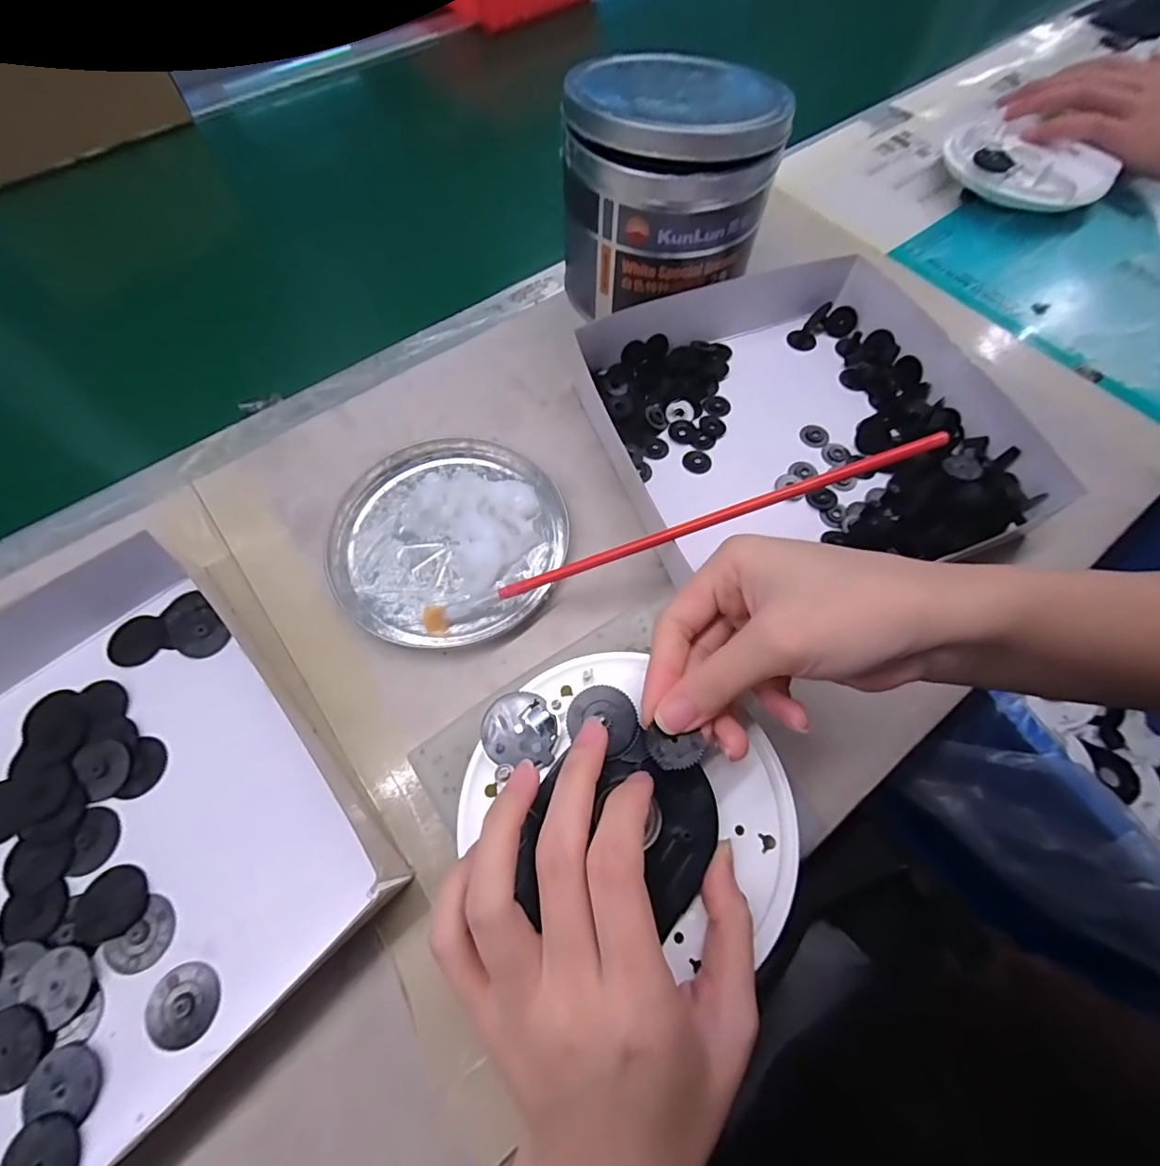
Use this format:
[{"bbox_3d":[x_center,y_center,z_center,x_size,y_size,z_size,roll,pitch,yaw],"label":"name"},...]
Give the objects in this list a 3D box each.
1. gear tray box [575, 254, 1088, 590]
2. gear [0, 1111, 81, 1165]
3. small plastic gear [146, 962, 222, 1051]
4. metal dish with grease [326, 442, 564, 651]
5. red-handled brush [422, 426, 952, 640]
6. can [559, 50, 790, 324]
[{"bbox_3d":[0.121,-0.103,0.311,0.213,0.037,0.225,-15,64,-6],"label":"gear tray box"},{"bbox_3d":[-0.191,0.206,0.184,0.023,0.005,0.026,-28,68,-12],"label":"gear"},{"bbox_3d":[-0.156,0.164,0.202,0.025,0.004,0.027,-20,67,-9],"label":"small plastic gear"},{"bbox_3d":[-0.073,-0.028,0.289,0.124,0.011,0.126,0,65,0],"label":"metal dish with grease"},{"bbox_3d":[0.037,-0.021,0.249,0.252,0.011,0.013,-19,63,10],"label":"red-handled brush"},{"bbox_3d":[0.057,-0.232,0.325,0.117,0.119,0.099,-37,68,-16],"label":"can"}]

